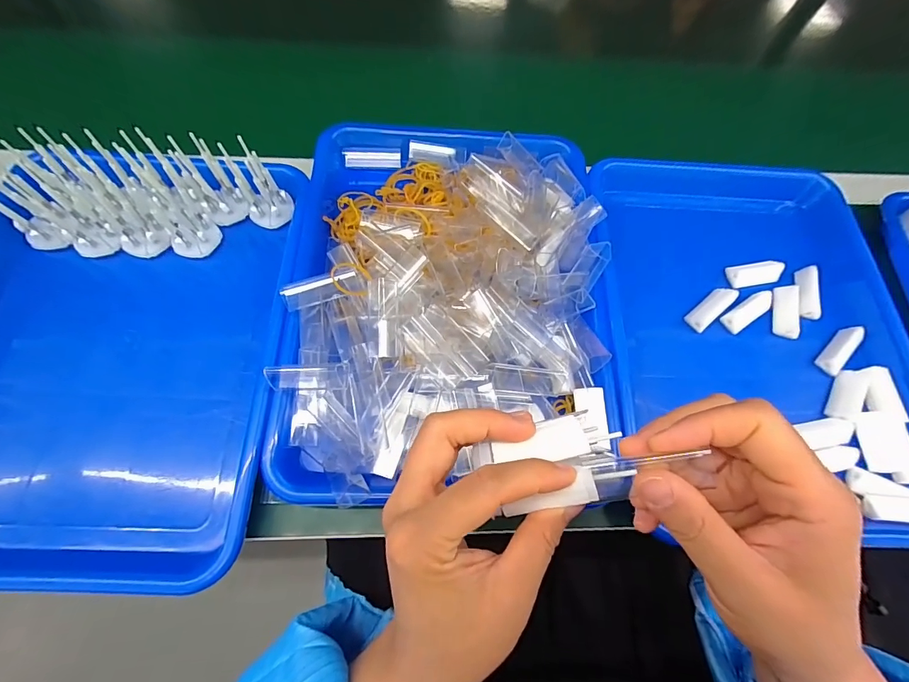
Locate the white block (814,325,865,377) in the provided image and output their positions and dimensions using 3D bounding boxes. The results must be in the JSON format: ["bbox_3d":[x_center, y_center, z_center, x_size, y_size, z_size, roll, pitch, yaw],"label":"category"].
[{"bbox_3d":[0.329,0.007,0.350,0.048,0.015,0.017,-41,76,-17],"label":"white block"}]

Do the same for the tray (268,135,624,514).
[{"bbox_3d":[0.001,-0.049,0.331,0.258,0.051,0.334,2,68,-3],"label":"tray"}]

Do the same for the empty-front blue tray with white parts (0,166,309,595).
[{"bbox_3d":[-0.256,0.009,0.316,0.251,0.044,0.313,0,68,-3],"label":"empty-front blue tray with white parts"}]

